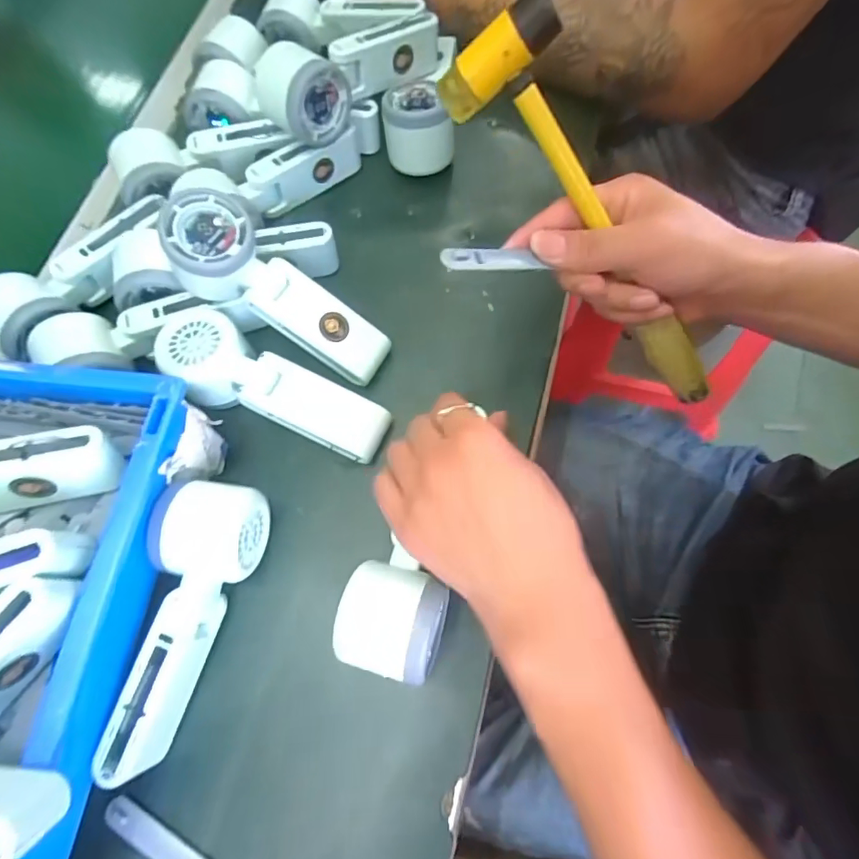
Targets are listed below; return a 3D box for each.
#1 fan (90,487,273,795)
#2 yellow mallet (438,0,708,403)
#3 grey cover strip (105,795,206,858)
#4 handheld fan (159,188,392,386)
[{"bbox_3d":[-0.148,0.115,0.312,0.059,0.047,0.164,9,71,8],"label":"fan"},{"bbox_3d":[0.105,-0.104,0.305,0.262,0.044,0.036,46,72,-27],"label":"yellow mallet"},{"bbox_3d":[-0.143,0.240,0.285,0.092,0.007,0.016,27,74,14],"label":"grey cover strip"},{"bbox_3d":[-0.108,-0.093,0.365,0.166,0.046,0.053,36,71,-18],"label":"handheld fan"}]

